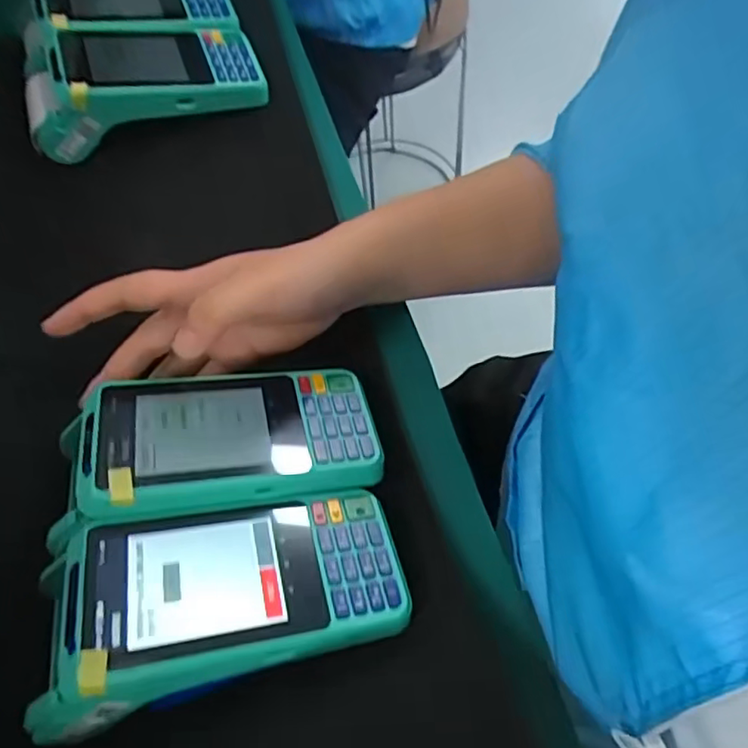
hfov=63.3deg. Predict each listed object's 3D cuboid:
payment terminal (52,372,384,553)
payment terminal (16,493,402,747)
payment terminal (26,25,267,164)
[{"bbox_3d":[-0.079,0.036,0.322,0.156,0.028,0.075,-6,47,-19],"label":"payment terminal"},{"bbox_3d":[-0.071,0.104,0.286,0.162,0.047,0.089,-8,51,-20],"label":"payment terminal"},{"bbox_3d":[-0.177,-0.228,0.455,0.171,0.053,0.077,-21,67,-7],"label":"payment terminal"}]

